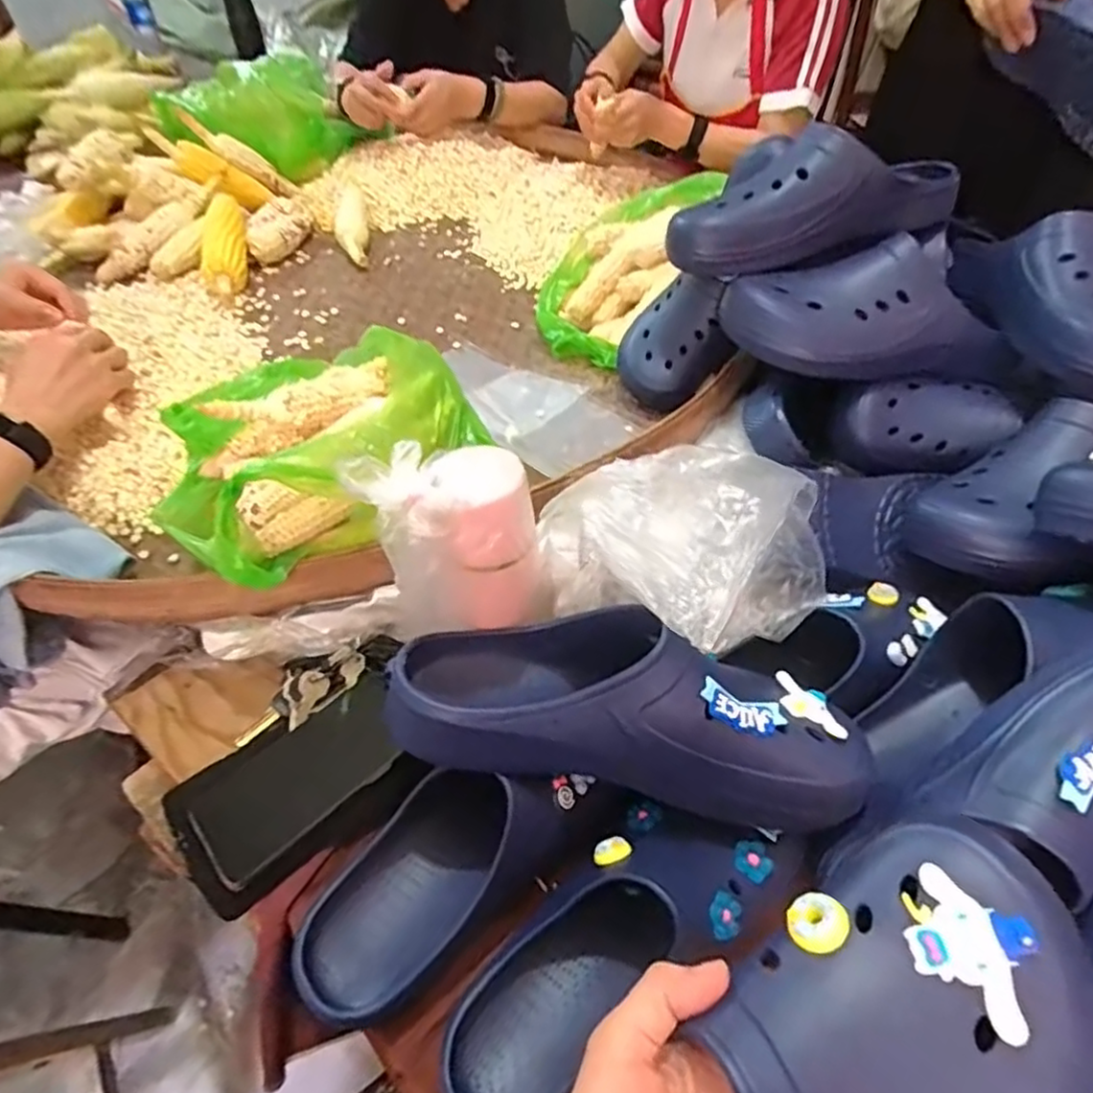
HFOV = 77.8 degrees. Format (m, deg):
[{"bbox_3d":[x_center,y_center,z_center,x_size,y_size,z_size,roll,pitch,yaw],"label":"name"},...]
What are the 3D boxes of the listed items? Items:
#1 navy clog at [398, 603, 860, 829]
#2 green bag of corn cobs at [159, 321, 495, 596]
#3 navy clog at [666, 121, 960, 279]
[{"bbox_3d":[0.051,0.095,0.432,0.302,0.095,0.111,7,49,8],"label":"navy clog"},{"bbox_3d":[-0.205,-0.096,0.601,0.197,0.111,0.266,34,58,28],"label":"green bag of corn cobs"},{"bbox_3d":[0.269,-0.332,0.663,0.287,0.097,0.112,-12,49,-9],"label":"navy clog"}]

